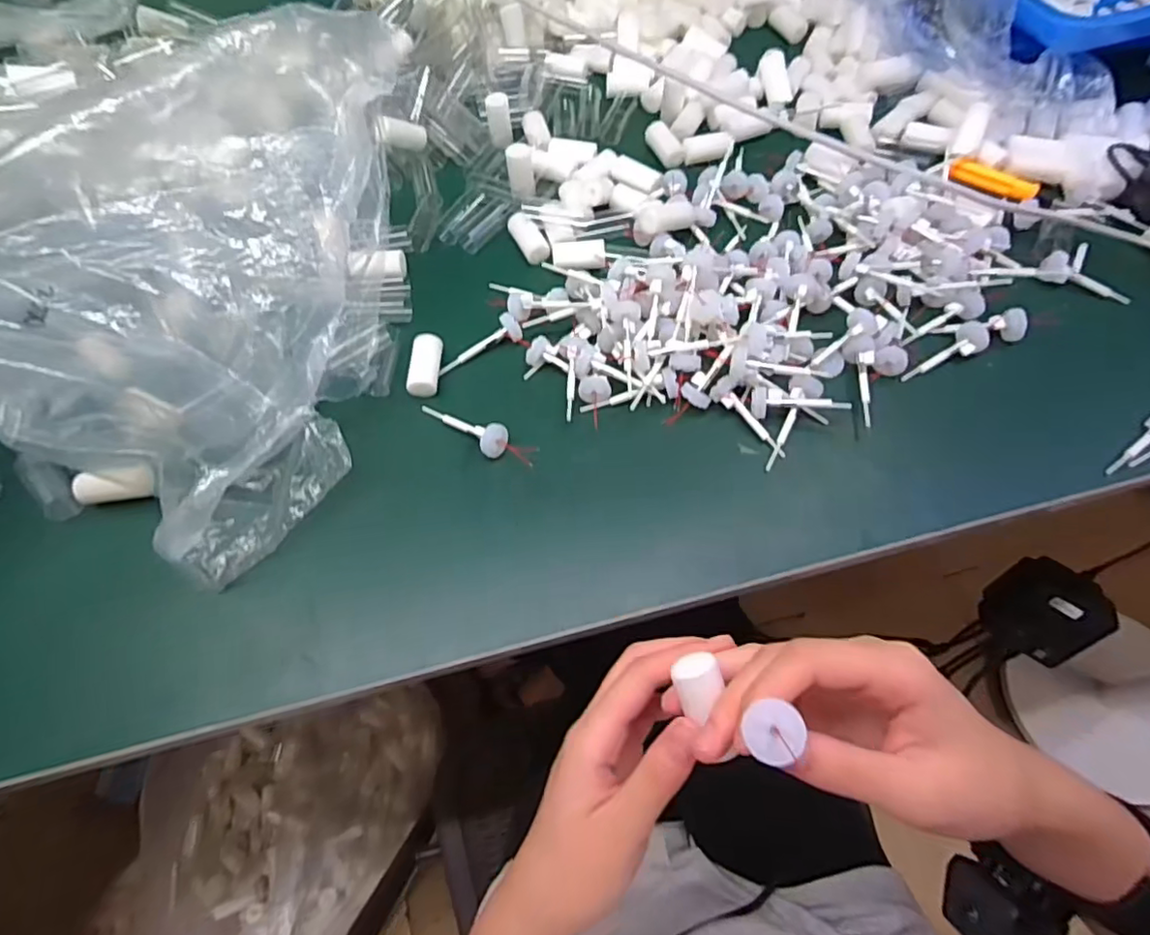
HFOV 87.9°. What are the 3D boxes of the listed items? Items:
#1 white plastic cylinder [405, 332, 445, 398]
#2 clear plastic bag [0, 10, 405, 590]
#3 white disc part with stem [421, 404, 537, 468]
[{"bbox_3d":[-0.105,-0.072,0.421,0.022,0.015,0.043,1,63,3],"label":"white plastic cylinder"},{"bbox_3d":[-0.307,-0.079,0.357,0.397,0.148,0.282,-8,63,-1],"label":"clear plastic bag"},{"bbox_3d":[-0.066,-0.022,0.392,0.087,0.019,0.020,23,66,14],"label":"white disc part with stem"}]

